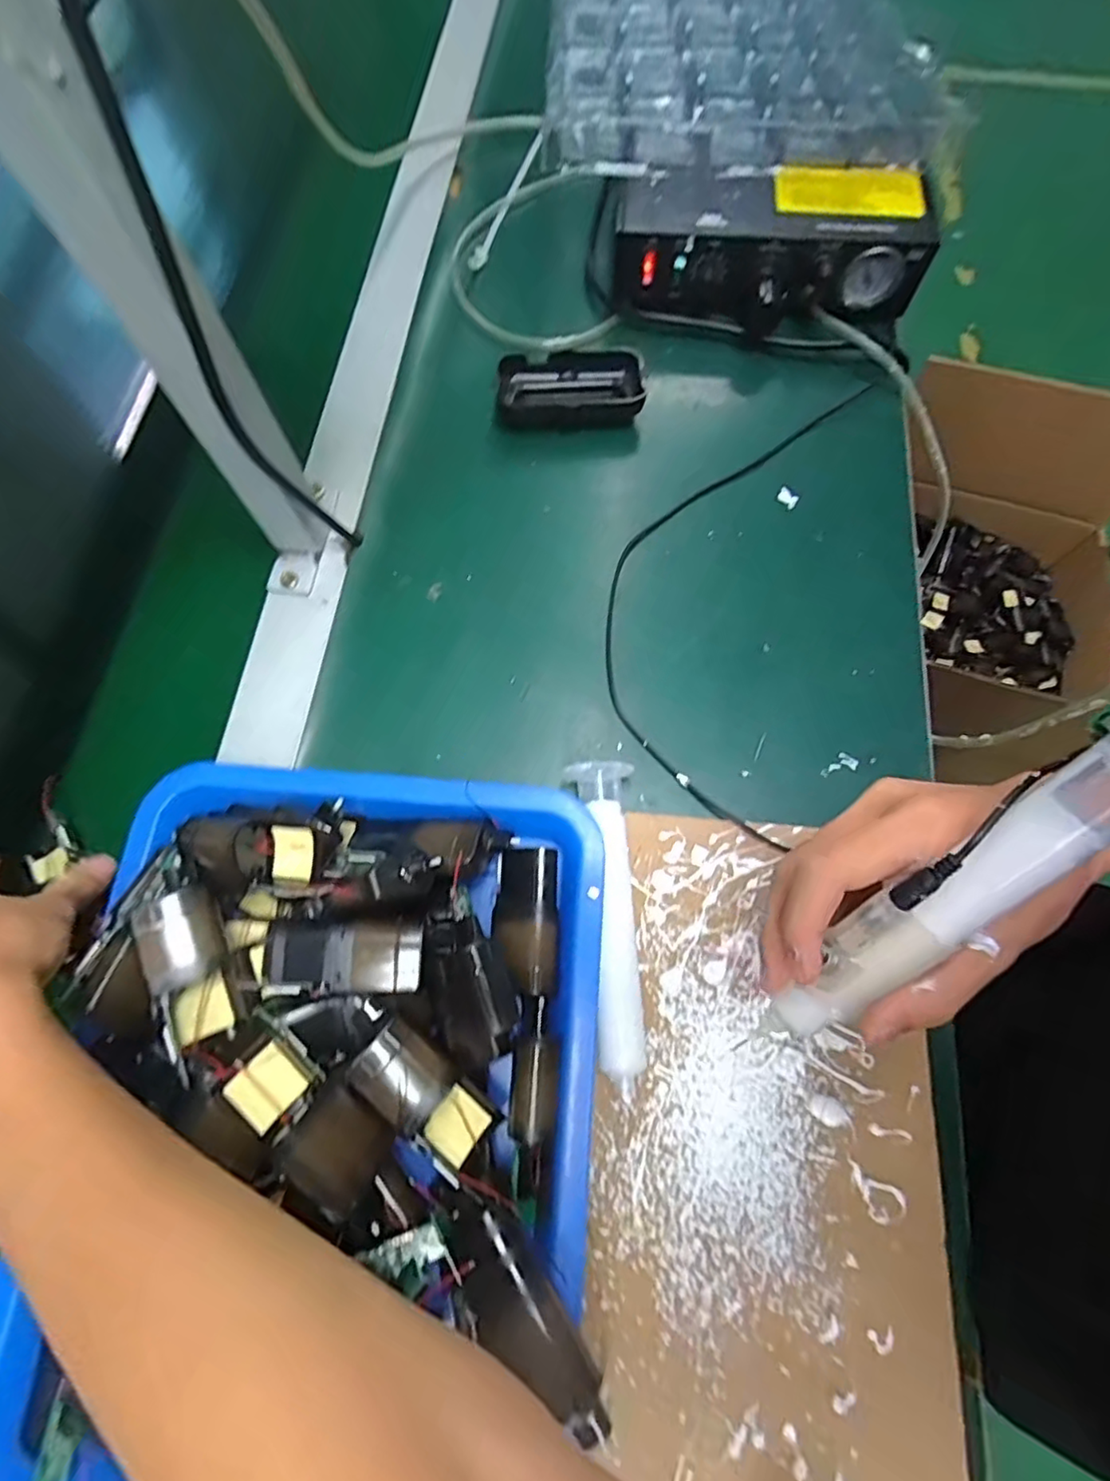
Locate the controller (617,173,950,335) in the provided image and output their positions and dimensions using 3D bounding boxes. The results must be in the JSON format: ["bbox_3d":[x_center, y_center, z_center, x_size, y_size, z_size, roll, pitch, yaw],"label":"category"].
[{"bbox_3d":[0.161,-0.369,0.479,0.234,0.067,0.099,1,71,2],"label":"controller"}]

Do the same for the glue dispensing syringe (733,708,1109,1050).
[{"bbox_3d":[0.135,0.057,0.217,0.028,0.029,0.174,44,118,14],"label":"glue dispensing syringe"}]

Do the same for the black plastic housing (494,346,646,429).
[{"bbox_3d":[0.010,-0.270,0.476,0.107,0.024,0.059,-3,71,0],"label":"black plastic housing"}]

